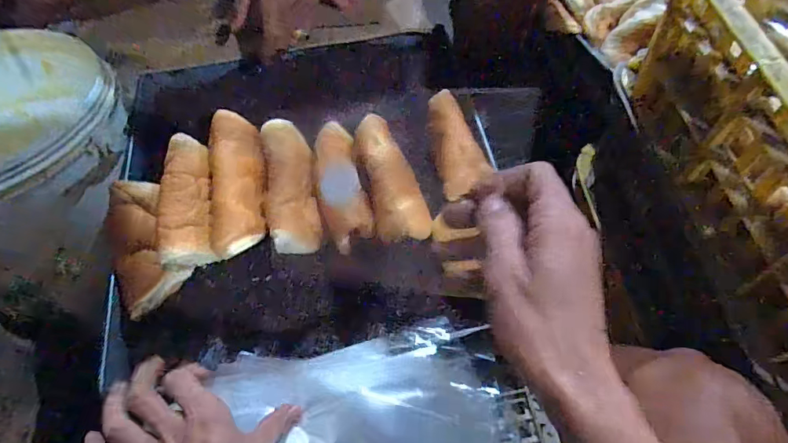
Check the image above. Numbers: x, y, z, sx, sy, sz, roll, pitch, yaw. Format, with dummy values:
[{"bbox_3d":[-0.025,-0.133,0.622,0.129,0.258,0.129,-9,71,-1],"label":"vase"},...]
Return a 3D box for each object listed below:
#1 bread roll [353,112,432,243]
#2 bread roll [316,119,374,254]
[{"bbox_3d":[-0.004,-0.046,0.516,0.061,0.039,0.143,-18,76,-7],"label":"bread roll"},{"bbox_3d":[-0.059,-0.046,0.507,0.048,0.031,0.140,-14,60,-5],"label":"bread roll"}]

